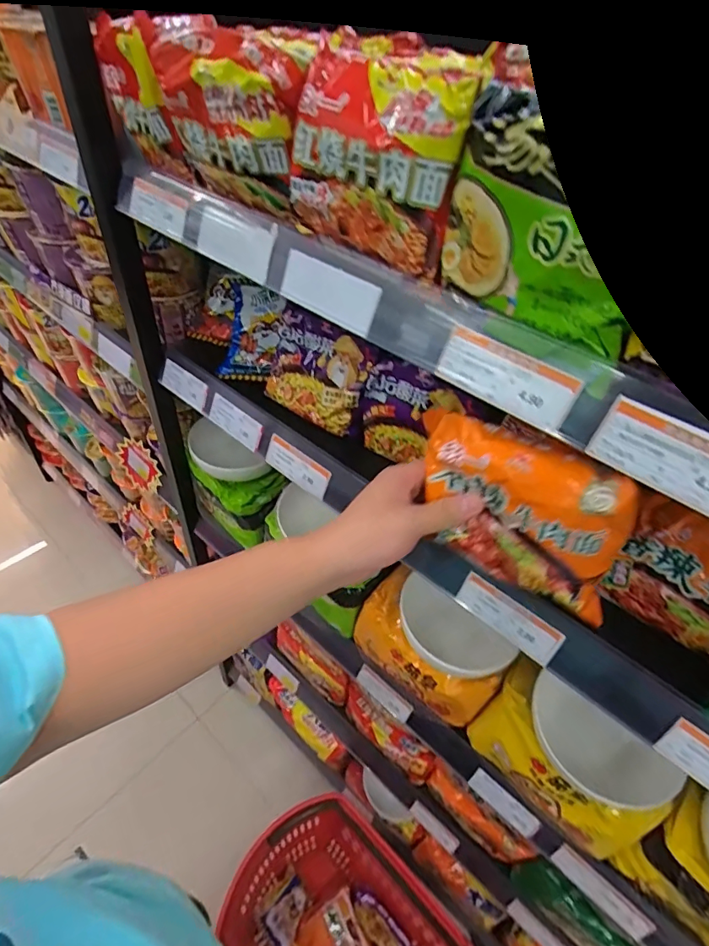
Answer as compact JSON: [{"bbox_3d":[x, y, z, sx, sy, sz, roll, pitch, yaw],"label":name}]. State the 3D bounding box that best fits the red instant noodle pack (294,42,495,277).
[{"bbox_3d":[0.012,-0.210,0.326,0.126,0.114,0.037,37,52,27],"label":"red instant noodle pack"}]

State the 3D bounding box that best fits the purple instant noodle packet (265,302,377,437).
[{"bbox_3d":[-0.044,-0.120,0.576,0.133,0.121,0.040,29,25,20],"label":"purple instant noodle packet"}]

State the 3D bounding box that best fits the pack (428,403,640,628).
[{"bbox_3d":[0.118,0.028,0.362,0.164,0.122,0.029,33,50,24],"label":"pack"}]

